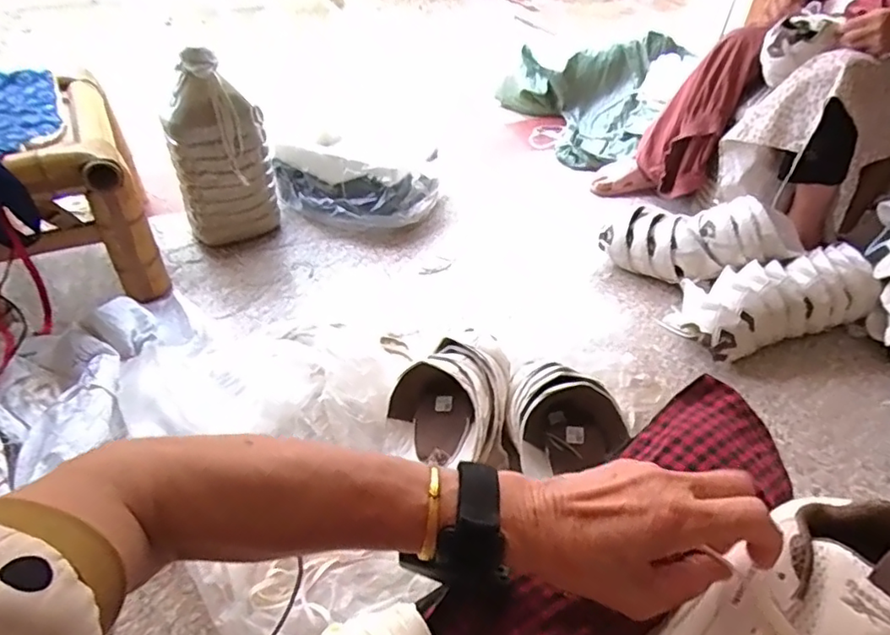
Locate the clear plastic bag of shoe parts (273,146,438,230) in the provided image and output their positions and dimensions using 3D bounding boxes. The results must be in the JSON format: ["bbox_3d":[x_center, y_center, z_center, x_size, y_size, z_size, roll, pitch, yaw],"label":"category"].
[{"bbox_3d":[-0.226,-0.307,1.401,0.391,0.147,0.135,7,43,5],"label":"clear plastic bag of shoe parts"}]

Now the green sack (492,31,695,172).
[{"bbox_3d":[0.430,-0.680,1.755,0.537,0.234,0.501,10,43,8],"label":"green sack"}]

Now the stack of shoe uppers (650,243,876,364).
[{"bbox_3d":[0.635,-0.036,1.118,0.379,0.123,0.173,-16,44,-1],"label":"stack of shoe uppers"}]

